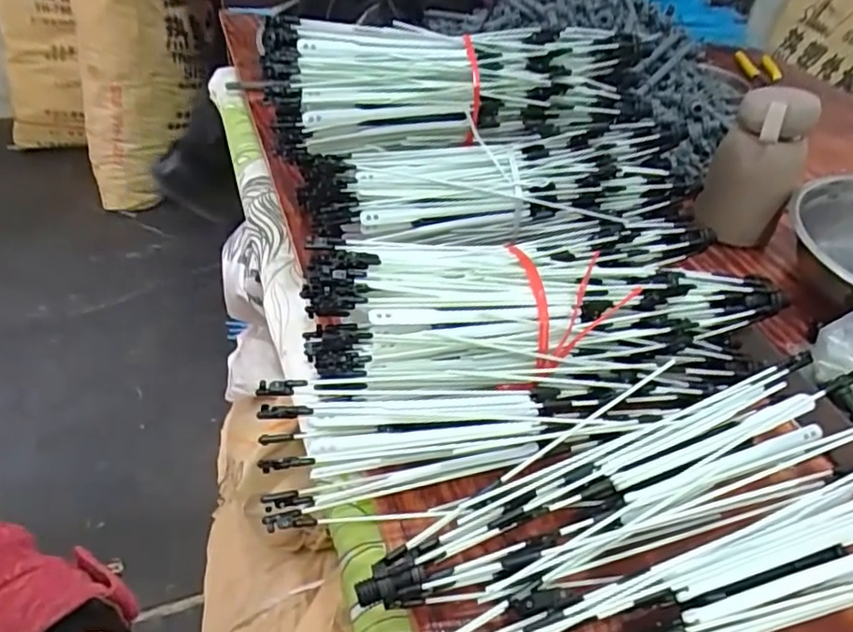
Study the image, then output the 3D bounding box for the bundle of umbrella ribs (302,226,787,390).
[{"bbox_3d":[0.080,-0.007,0.454,0.325,0.077,0.118,-4,41,-9],"label":"bundle of umbrella ribs"}]

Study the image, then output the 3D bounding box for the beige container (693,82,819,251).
[{"bbox_3d":[0.319,-0.140,0.610,0.066,0.146,0.060,-7,42,-13],"label":"beige container"}]

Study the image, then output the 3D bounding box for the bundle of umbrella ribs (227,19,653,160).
[{"bbox_3d":[0.021,-0.193,0.533,0.308,0.077,0.086,-1,41,-6],"label":"bundle of umbrella ribs"}]

